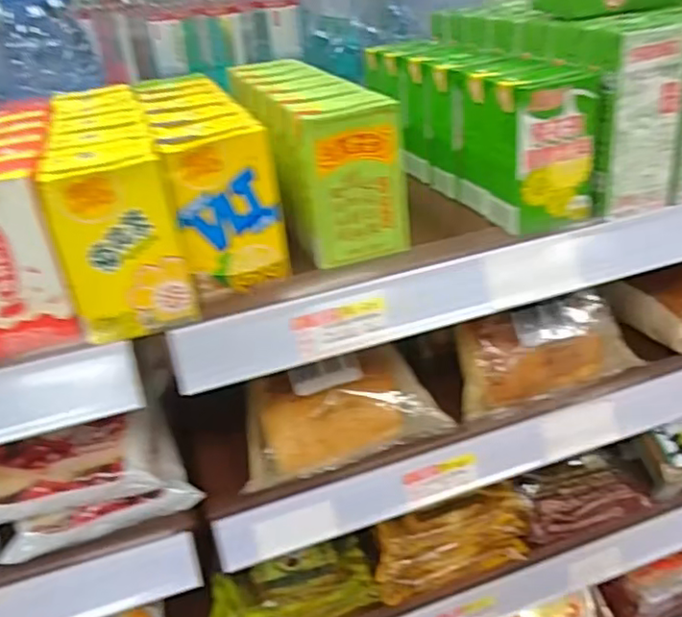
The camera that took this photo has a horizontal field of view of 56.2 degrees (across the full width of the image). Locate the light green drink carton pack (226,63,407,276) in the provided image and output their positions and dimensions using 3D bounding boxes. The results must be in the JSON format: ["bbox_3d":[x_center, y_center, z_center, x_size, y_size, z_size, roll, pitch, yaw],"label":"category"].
[{"bbox_3d":[-0.026,-0.129,0.513,0.068,0.101,0.212,-16,33,-15],"label":"light green drink carton pack"}]

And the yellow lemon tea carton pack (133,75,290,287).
[{"bbox_3d":[-0.100,-0.103,0.479,0.063,0.095,0.199,-14,32,-13],"label":"yellow lemon tea carton pack"}]

